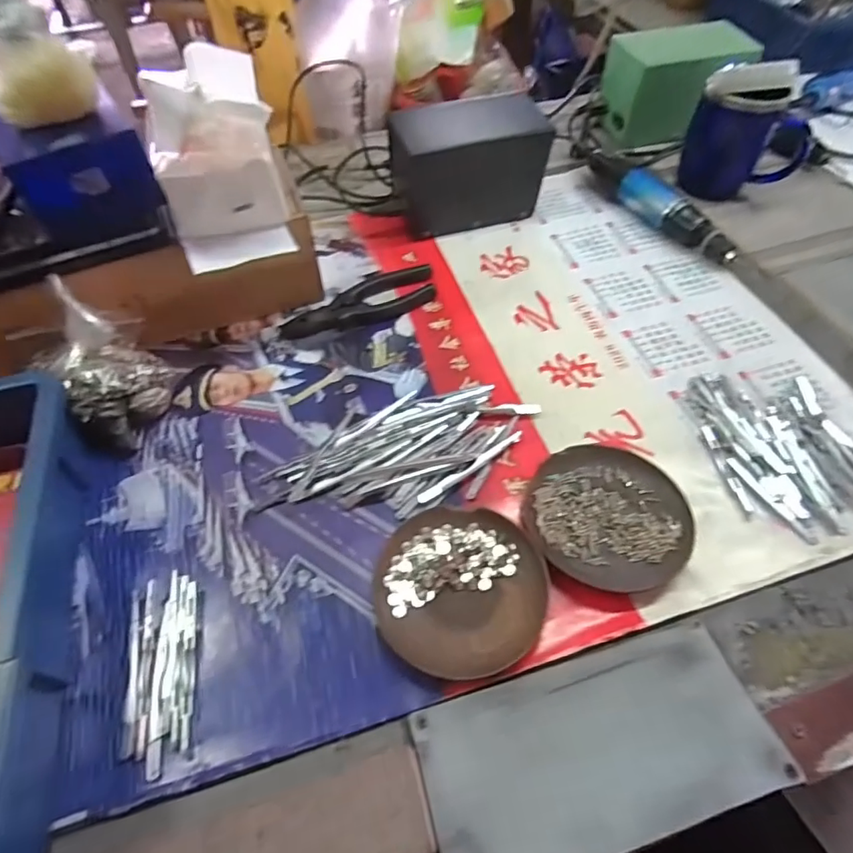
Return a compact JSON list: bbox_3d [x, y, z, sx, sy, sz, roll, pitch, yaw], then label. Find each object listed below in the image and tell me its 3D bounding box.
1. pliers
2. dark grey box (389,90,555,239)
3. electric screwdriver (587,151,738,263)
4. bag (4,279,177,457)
[{"bbox_3d":[-0.066,-0.126,0.528,0.165,0.019,0.059,-26,56,-16],"label":"pliers"},{"bbox_3d":[0.048,-0.289,0.588,0.163,0.116,0.076,-10,53,-5],"label":"dark grey box"},{"bbox_3d":[0.262,-0.247,0.591,0.031,0.047,0.198,-30,57,-19],"label":"electric screwdriver"},{"bbox_3d":[-0.266,-0.050,0.433,0.087,0.098,0.111,-36,59,-22],"label":"bag"}]

